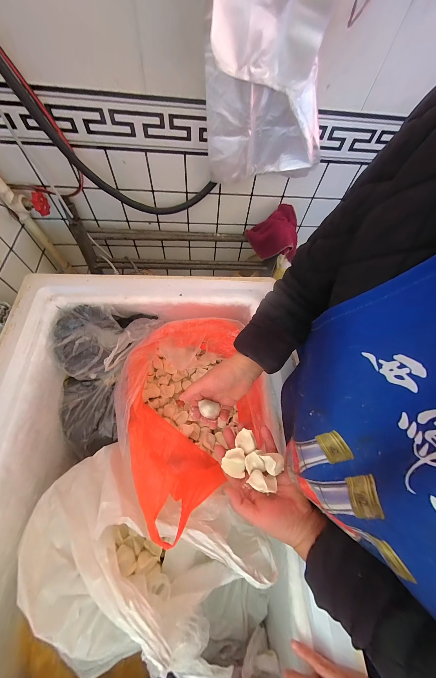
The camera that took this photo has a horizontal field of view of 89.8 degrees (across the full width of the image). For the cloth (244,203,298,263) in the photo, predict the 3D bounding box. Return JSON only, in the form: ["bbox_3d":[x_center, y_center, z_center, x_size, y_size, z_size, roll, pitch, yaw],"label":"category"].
[{"bbox_3d":[0.171,-0.327,0.677,0.086,0.123,0.158,-40,72,-21],"label":"cloth"}]

